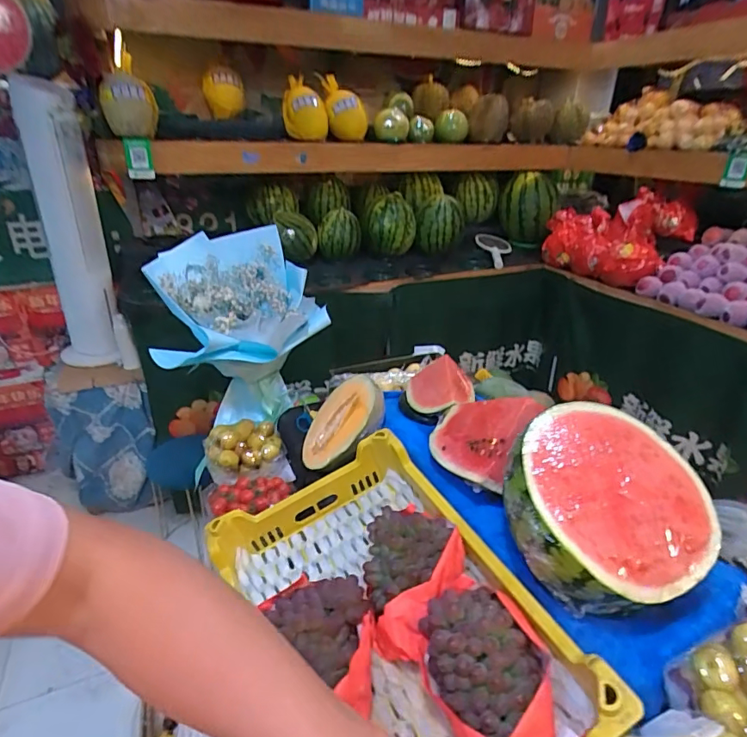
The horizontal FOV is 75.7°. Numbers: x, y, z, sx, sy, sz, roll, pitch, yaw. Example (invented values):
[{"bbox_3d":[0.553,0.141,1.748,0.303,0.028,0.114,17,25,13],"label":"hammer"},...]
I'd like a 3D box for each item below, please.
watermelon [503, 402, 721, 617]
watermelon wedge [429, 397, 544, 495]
[{"bbox_3d":[0.257,0.159,0.561,0.235,0.110,0.219,0,54,-17],"label":"watermelon"},{"bbox_3d":[0.150,0.089,0.704,0.126,0.097,0.171,-20,33,-37],"label":"watermelon wedge"}]

